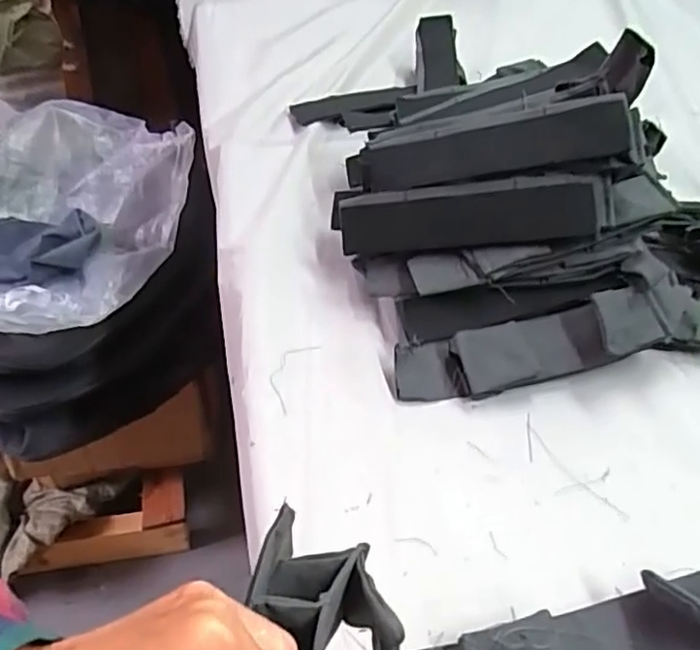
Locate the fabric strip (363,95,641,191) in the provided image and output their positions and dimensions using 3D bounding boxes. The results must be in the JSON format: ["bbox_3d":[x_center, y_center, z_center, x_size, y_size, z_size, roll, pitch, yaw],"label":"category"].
[{"bbox_3d":[0.103,-0.132,0.478,0.192,0.015,0.051,-5,70,18],"label":"fabric strip"}]

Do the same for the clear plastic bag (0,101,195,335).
[{"bbox_3d":[-0.418,-0.159,0.913,0.327,0.116,0.391,17,46,13],"label":"clear plastic bag"}]

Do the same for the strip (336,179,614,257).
[{"bbox_3d":[0.090,-0.080,0.483,0.193,0.046,0.012,-3,4,15],"label":"strip"}]

